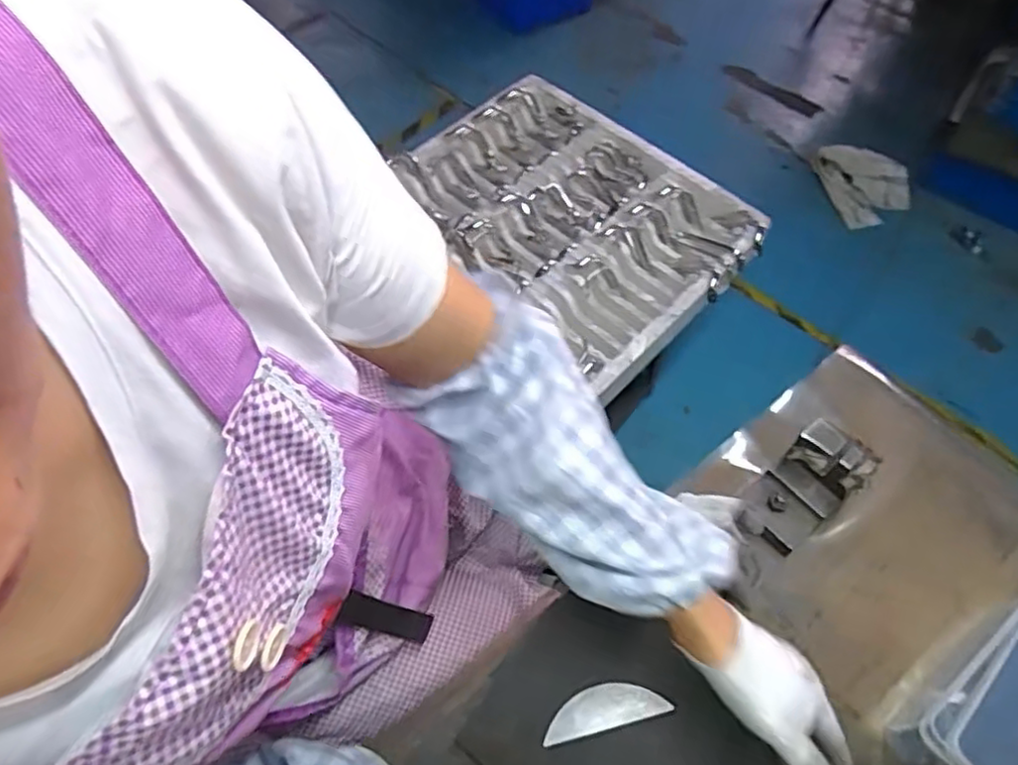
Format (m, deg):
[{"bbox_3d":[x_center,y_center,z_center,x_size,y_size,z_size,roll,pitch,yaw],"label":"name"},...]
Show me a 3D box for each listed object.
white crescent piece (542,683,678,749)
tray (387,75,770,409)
[{"bbox_3d":[0.073,0.251,0.516,0.096,0.008,0.029,-12,61,-8],"label":"white crescent piece"},{"bbox_3d":[0.095,-0.281,1.125,0.463,0.056,0.554,-38,67,-21],"label":"tray"}]

